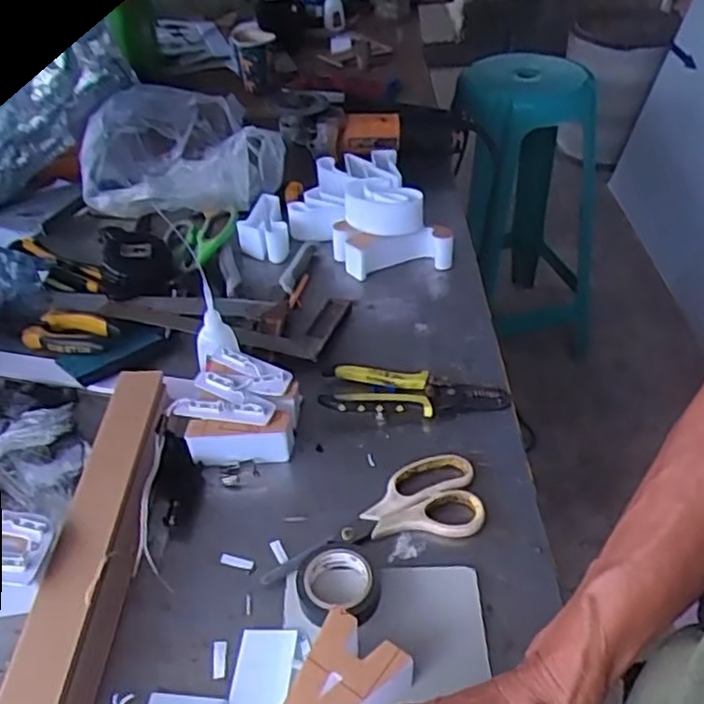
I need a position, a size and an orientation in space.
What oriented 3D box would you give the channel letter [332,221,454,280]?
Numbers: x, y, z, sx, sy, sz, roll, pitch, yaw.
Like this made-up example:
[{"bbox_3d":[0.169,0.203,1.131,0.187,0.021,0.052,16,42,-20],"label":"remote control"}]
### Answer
[{"bbox_3d":[0.048,-0.122,0.827,0.132,0.053,0.065,-10,41,-8],"label":"channel letter"}]

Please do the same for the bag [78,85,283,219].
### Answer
[{"bbox_3d":[-0.223,-0.262,0.911,0.251,0.132,0.164,-5,40,-3],"label":"bag"}]

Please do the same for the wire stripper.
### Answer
[{"bbox_3d":[0.058,0.036,0.657,0.169,0.027,0.060,-1,40,2],"label":"wire stripper"}]

